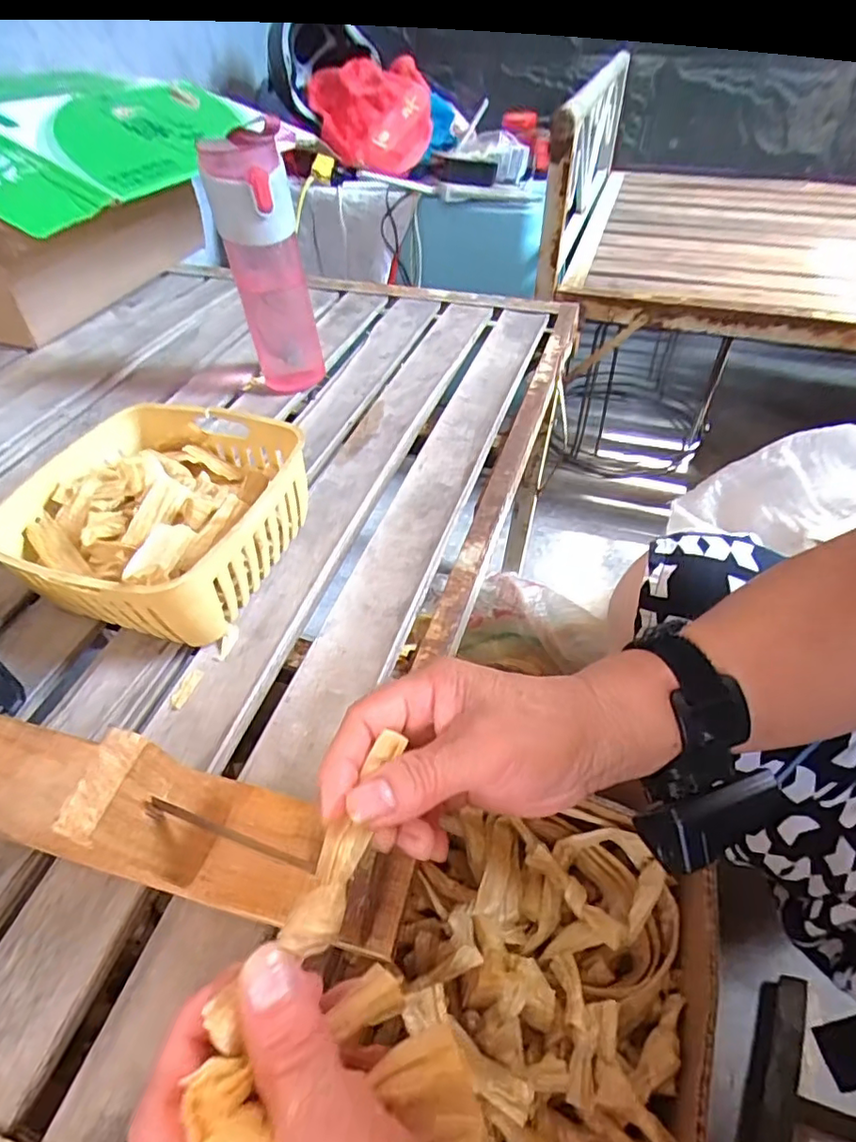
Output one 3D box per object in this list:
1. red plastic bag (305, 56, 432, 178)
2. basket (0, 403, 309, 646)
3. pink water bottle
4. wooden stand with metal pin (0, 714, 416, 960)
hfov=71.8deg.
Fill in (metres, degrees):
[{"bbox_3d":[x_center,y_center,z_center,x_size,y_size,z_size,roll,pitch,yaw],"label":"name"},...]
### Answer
[{"bbox_3d":[-0.106,-0.838,1.118,0.203,0.184,0.174,-9,48,-8],"label":"red plastic bag"},{"bbox_3d":[-0.206,-0.040,0.446,0.192,0.080,0.178,15,49,14],"label":"basket"},{"bbox_3d":[-0.152,-0.284,0.570,0.073,0.225,0.060,-16,47,-15],"label":"pink water bottle"},{"bbox_3d":[-0.145,0.110,0.292,0.276,0.125,0.068,14,49,13],"label":"wooden stand with metal pin"}]

